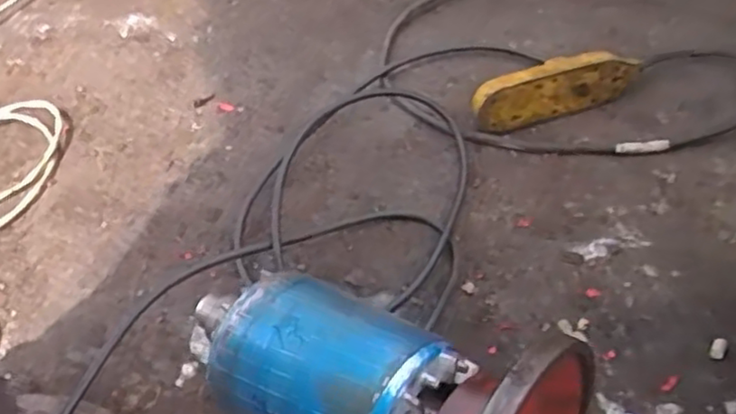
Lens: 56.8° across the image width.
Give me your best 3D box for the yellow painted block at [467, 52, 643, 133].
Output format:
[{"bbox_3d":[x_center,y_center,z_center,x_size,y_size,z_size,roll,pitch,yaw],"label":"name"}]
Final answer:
[{"bbox_3d":[0.210,-0.133,0.759,0.187,0.056,0.038,-14,52,-5],"label":"yellow painted block"}]

